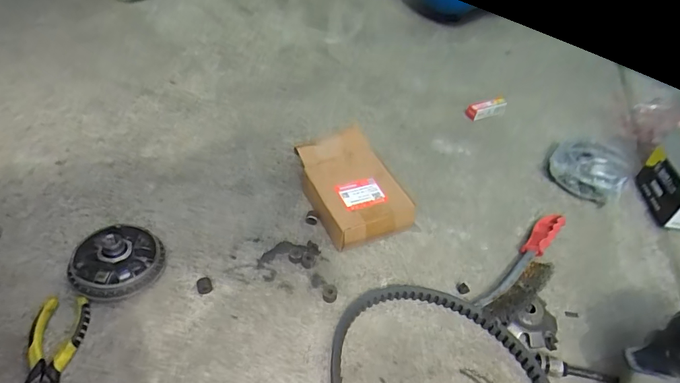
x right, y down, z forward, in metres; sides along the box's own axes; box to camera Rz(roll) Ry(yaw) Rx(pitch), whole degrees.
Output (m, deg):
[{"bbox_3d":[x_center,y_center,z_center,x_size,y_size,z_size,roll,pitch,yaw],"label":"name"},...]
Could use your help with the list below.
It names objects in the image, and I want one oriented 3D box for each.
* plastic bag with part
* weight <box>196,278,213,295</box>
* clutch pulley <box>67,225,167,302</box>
[{"bbox_3d":[0.418,-0.036,0.740,0.112,0.063,0.087,23,47,18],"label":"plastic bag with part"},{"bbox_3d":[-0.168,0.117,0.542,0.018,0.014,0.019,3,44,-3],"label":"weight"},{"bbox_3d":[-0.274,0.078,0.535,0.106,0.042,0.101,-25,51,-28],"label":"clutch pulley"}]

